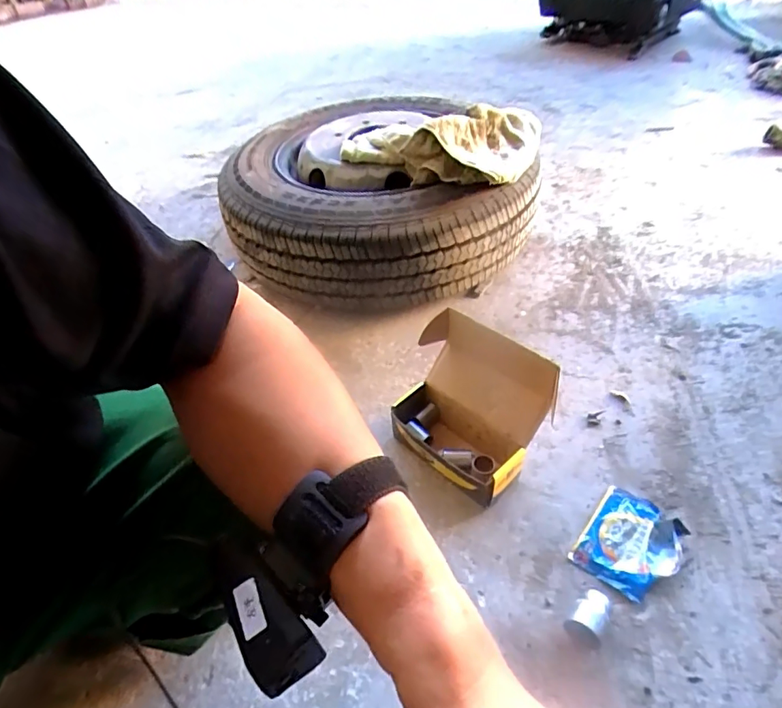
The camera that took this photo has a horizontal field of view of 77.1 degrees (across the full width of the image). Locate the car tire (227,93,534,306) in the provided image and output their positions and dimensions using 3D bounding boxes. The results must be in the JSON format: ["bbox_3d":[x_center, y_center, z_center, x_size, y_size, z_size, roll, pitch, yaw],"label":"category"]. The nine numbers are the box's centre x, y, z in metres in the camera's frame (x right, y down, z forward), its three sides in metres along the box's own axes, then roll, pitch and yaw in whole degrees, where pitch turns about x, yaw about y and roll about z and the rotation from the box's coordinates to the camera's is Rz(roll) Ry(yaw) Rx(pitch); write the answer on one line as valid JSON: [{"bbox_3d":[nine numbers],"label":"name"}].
[{"bbox_3d":[-0.042,-0.322,0.996,0.474,0.198,0.549,-28,49,-20],"label":"car tire"}]

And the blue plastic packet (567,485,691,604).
[{"bbox_3d":[0.286,0.224,0.584,0.098,0.015,0.123,28,54,31],"label":"blue plastic packet"}]

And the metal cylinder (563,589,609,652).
[{"bbox_3d":[0.208,0.279,0.515,0.034,0.031,0.055,26,53,30],"label":"metal cylinder"}]

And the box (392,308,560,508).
[{"bbox_3d":[0.097,0.070,0.652,0.146,0.162,0.193,-32,49,-23],"label":"box"}]

